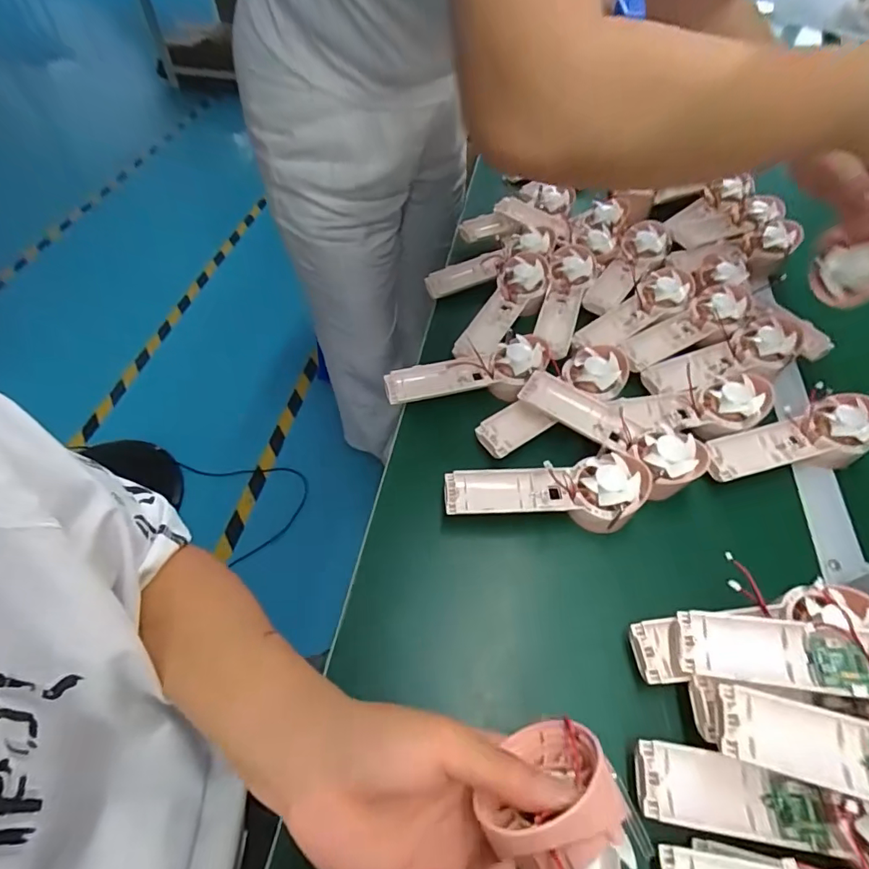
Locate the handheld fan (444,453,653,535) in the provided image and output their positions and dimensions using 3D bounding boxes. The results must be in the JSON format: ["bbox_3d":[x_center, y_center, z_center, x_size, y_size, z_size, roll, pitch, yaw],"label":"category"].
[{"bbox_3d":[0.100,0.054,0.426,0.176,0.035,0.059,-3,54,-3],"label":"handheld fan"}]

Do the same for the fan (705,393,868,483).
[{"bbox_3d":[0.347,0.005,0.454,0.174,0.032,0.059,-15,56,-11],"label":"fan"}]

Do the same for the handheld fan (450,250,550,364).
[{"bbox_3d":[0.085,-0.155,0.567,0.062,0.033,0.184,23,57,16],"label":"handheld fan"}]

